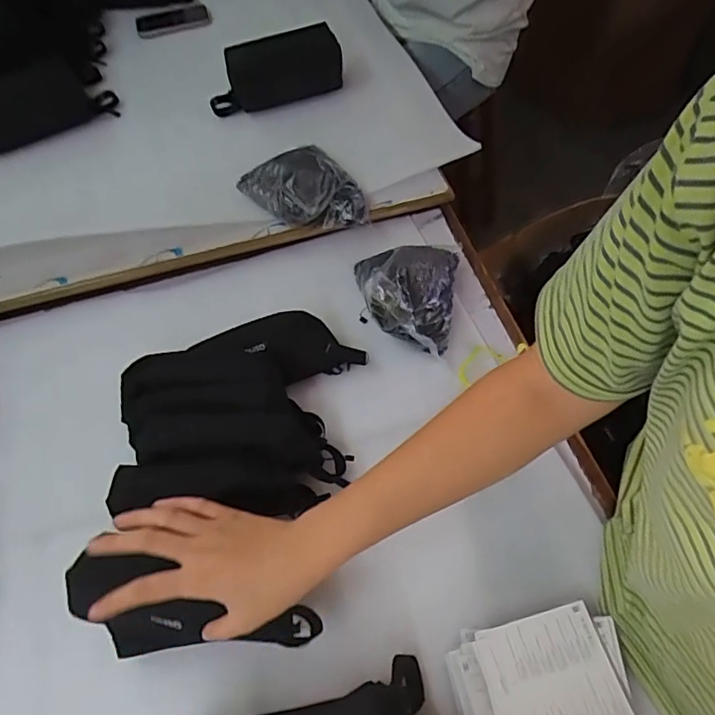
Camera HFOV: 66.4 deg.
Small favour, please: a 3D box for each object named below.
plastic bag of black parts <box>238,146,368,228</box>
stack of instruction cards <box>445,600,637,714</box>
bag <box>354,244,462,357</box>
[{"bbox_3d":[-0.072,-0.244,0.777,0.178,0.075,0.126,33,63,24],"label":"plastic bag of black parts"},{"bbox_3d":[0.161,0.286,0.469,0.148,0.042,0.115,-10,55,-3],"label":"stack of instruction cards"},{"bbox_3d":[0.056,-0.093,0.693,0.134,0.089,0.157,6,56,9],"label":"bag"}]

